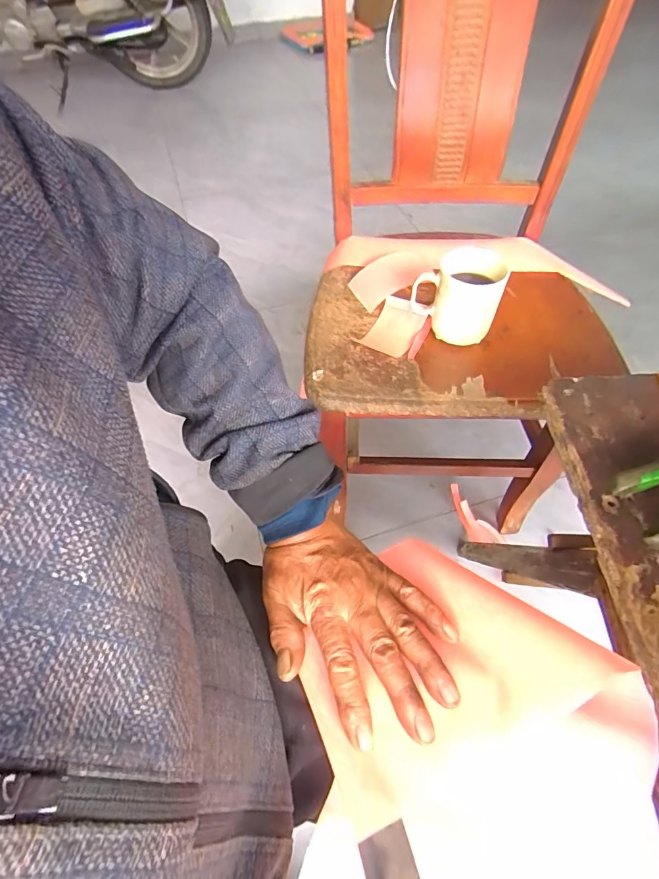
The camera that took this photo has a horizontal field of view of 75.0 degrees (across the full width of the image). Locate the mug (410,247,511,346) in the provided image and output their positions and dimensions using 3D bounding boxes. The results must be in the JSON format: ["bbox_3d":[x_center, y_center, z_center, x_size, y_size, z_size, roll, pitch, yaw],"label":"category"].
[{"bbox_3d":[0.176,-0.195,0.586,0.113,0.105,0.094,23,59,17],"label":"mug"}]

